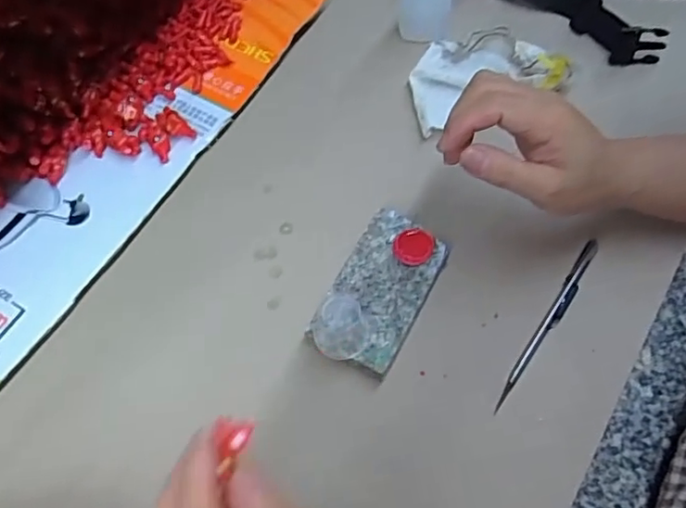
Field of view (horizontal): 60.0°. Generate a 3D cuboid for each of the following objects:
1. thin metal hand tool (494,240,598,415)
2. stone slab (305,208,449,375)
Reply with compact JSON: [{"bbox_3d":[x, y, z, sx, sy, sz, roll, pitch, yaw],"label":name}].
[{"bbox_3d":[0.142,0.045,0.404,0.011,0.006,0.140,24,69,33],"label":"thin metal hand tool"},{"bbox_3d":[0.028,0.026,0.420,0.060,0.026,0.110,25,66,15],"label":"stone slab"}]

